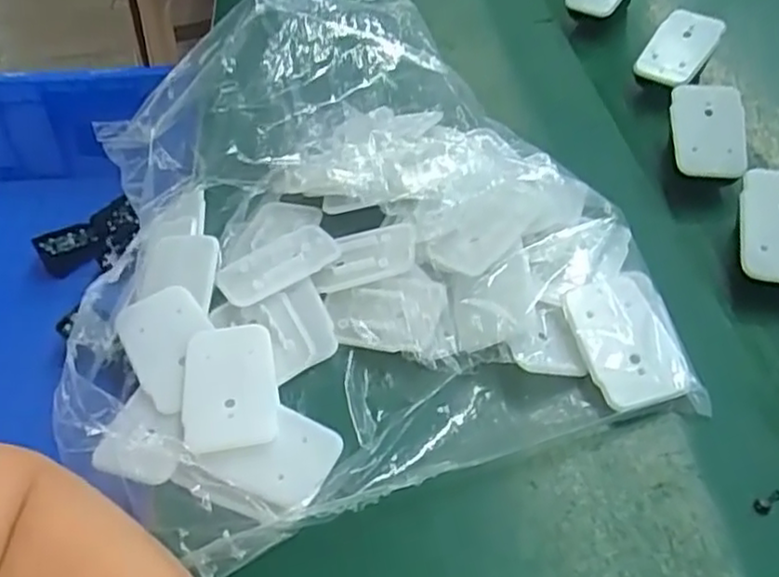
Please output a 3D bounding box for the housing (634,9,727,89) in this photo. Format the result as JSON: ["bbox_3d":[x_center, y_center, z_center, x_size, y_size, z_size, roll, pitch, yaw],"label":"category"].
[{"bbox_3d":[0.207,-0.173,0.499,0.042,0.011,0.057,30,85,17],"label":"housing"}]

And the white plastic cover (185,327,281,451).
[{"bbox_3d":[-0.078,0.046,0.340,0.044,0.008,0.065,-9,49,-5],"label":"white plastic cover"}]

